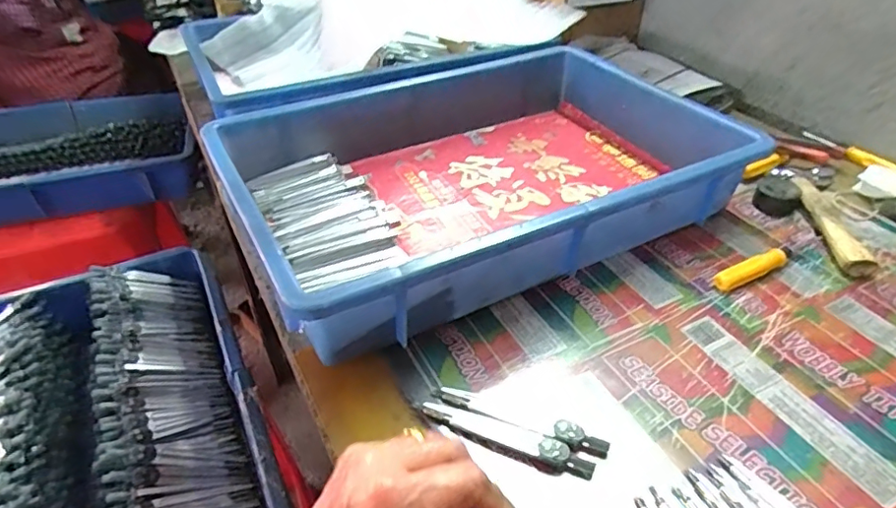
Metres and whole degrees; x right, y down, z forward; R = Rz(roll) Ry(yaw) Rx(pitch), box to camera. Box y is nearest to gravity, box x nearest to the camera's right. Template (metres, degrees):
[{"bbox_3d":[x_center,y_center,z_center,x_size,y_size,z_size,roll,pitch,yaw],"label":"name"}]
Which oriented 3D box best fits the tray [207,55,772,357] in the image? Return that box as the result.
[{"bbox_3d":[0.027,-0.087,0.526,0.436,0.079,0.308,-19,43,-22],"label":"tray"}]

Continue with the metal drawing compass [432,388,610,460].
[{"bbox_3d":[0.044,0.104,0.349,0.112,0.011,0.014,14,41,16],"label":"metal drawing compass"}]

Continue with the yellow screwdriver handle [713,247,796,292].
[{"bbox_3d":[0.254,0.012,0.458,0.079,0.017,0.015,-16,42,-19],"label":"yellow screwdriver handle"}]

